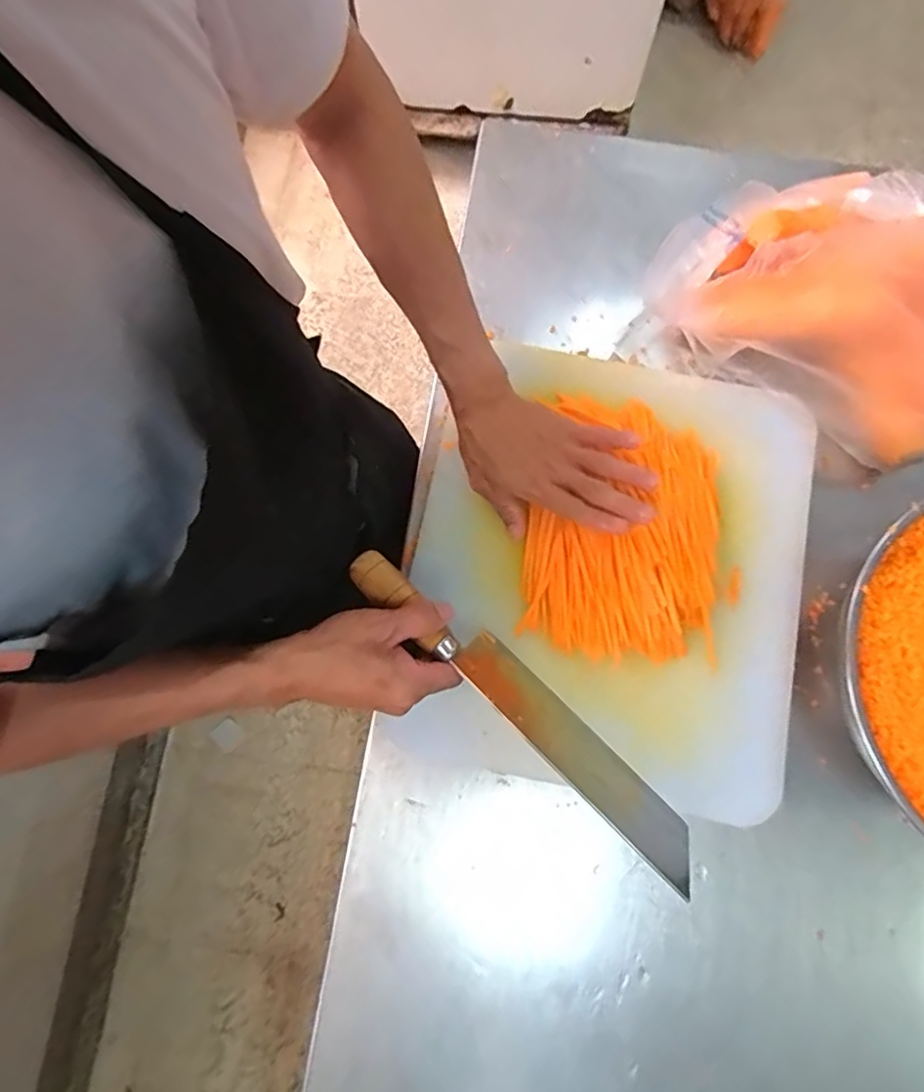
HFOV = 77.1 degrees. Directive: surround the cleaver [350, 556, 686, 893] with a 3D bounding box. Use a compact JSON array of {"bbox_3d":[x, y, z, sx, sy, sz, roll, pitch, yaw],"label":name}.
[{"bbox_3d":[0.047,0.124,0.457,0.328,0.093,0.029,45,108,9],"label":"cleaver"}]

